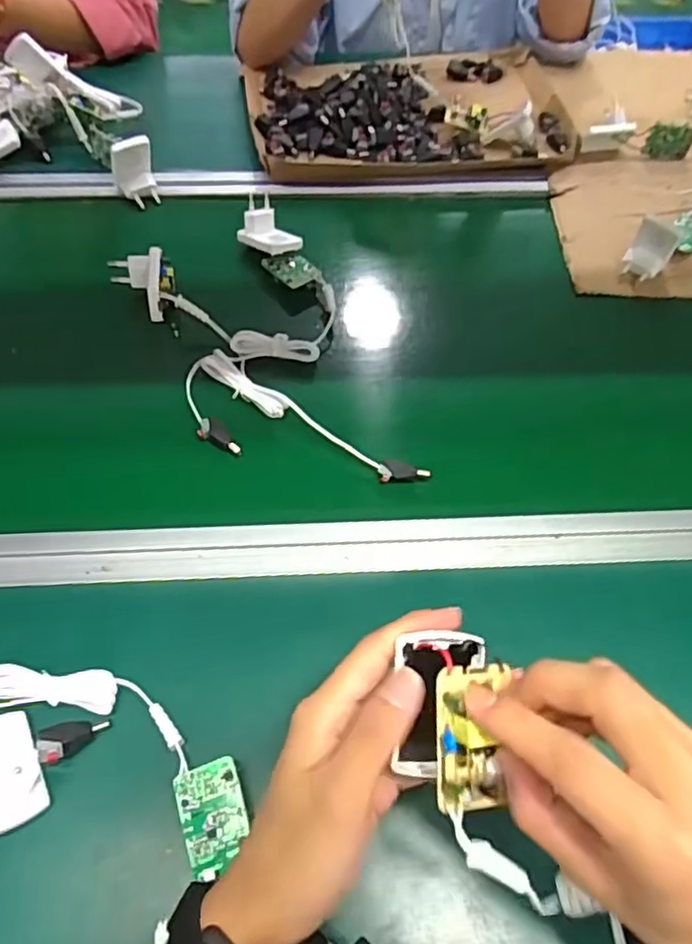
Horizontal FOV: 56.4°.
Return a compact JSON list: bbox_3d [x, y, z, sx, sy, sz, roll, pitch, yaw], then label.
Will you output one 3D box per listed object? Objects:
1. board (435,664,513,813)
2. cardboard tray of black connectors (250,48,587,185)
[{"bbox_3d":[0.052,0.105,0.255,0.031,0.021,0.052,0,81,-2],"label":"board"},{"bbox_3d":[0.073,-0.446,0.776,0.381,0.038,0.276,-2,56,-3],"label":"cardboard tray of black connectors"}]

